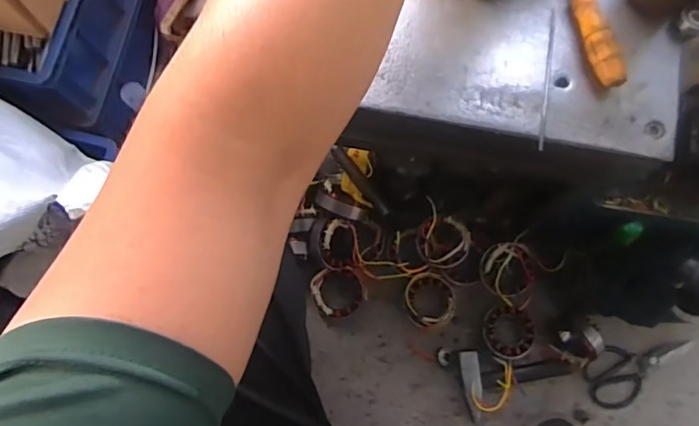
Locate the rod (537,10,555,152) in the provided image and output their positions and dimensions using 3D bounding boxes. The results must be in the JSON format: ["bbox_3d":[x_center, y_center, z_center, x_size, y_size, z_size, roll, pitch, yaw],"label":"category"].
[{"bbox_3d":[0.205,-0.140,0.538,0.006,0.004,0.158,9,78,1],"label":"rod"}]

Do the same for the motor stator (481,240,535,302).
[{"bbox_3d":[0.262,0.094,0.860,0.090,0.049,0.082,36,79,6],"label":"motor stator"}]

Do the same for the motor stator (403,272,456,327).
[{"bbox_3d":[0.138,0.150,0.893,0.090,0.046,0.092,0,78,-1],"label":"motor stator"}]

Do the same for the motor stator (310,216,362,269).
[{"bbox_3d":[-0.023,0.049,0.869,0.046,0.092,0.087,20,81,49],"label":"motor stator"}]

